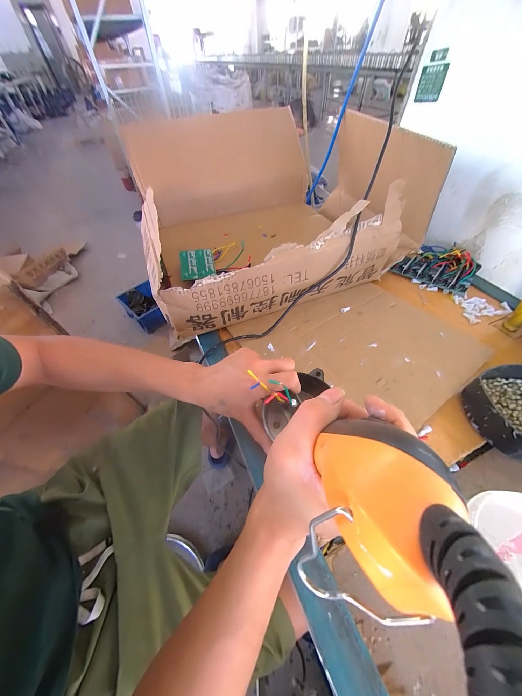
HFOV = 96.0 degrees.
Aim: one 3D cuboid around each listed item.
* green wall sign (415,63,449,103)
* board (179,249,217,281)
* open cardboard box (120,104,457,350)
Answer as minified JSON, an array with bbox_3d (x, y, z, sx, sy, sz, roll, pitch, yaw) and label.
[{"bbox_3d":[0.367,-0.571,0.509,0.011,0.055,0.052,-40,55,-17],"label":"green wall sign"},{"bbox_3d":[-0.123,-0.163,0.456,0.063,0.007,0.072,-8,66,-11],"label":"board"},{"bbox_3d":[0.026,-0.310,0.514,0.528,0.209,0.431,-15,53,-11],"label":"open cardboard box"}]

